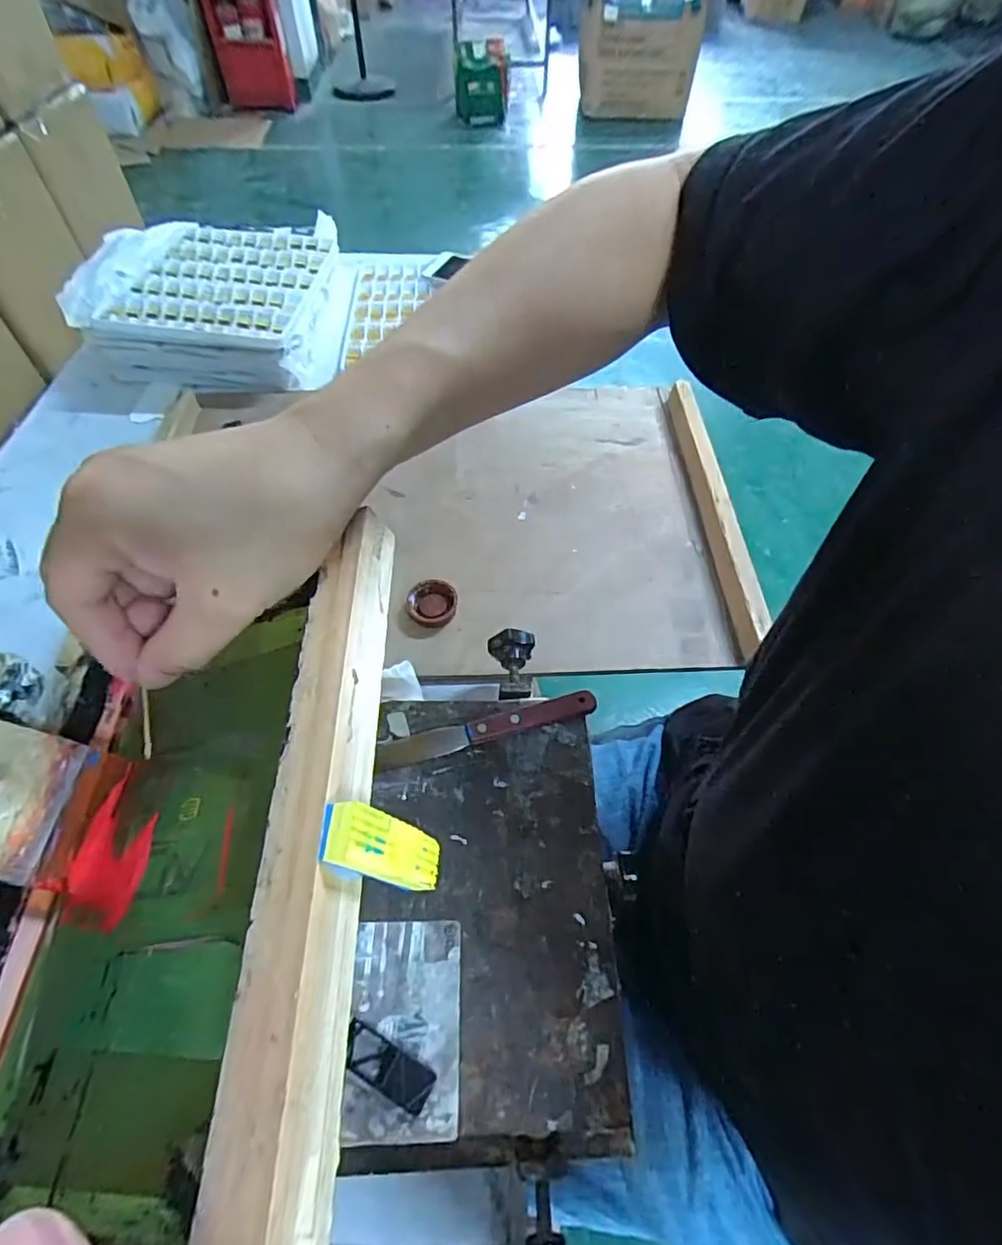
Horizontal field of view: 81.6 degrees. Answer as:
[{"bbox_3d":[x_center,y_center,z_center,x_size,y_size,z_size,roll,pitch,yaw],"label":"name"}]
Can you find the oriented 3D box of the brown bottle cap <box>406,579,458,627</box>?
[{"bbox_3d":[-0.064,-0.020,0.541,0.045,0.016,0.047,0,56,-1],"label":"brown bottle cap"}]

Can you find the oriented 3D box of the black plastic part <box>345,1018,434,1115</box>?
[{"bbox_3d":[-0.061,0.232,0.304,0.052,0.004,0.019,25,59,15],"label":"black plastic part"}]

